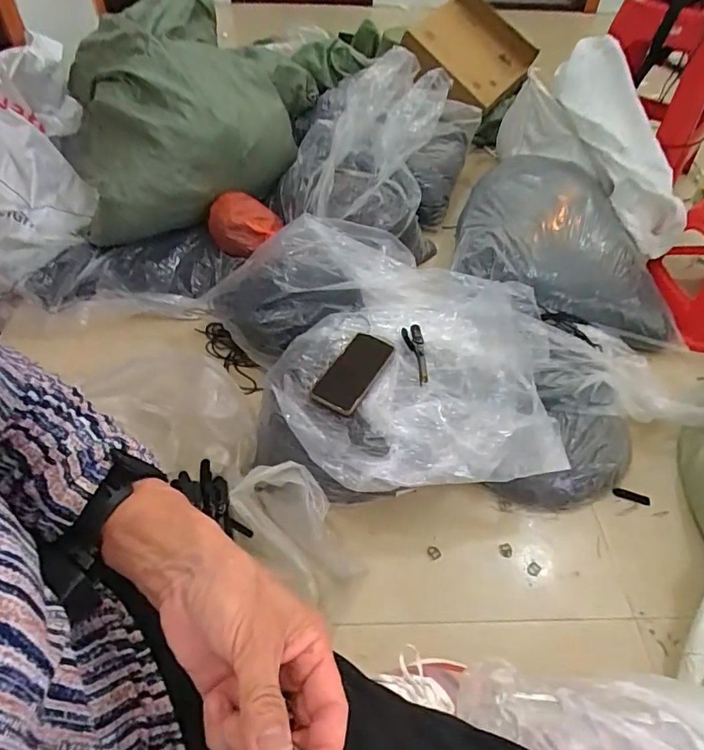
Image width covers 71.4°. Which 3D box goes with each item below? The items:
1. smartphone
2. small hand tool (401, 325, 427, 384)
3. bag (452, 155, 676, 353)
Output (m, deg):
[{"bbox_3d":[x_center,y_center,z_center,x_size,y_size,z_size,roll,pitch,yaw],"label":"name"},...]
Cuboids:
[{"bbox_3d":[0.005,-0.011,0.802,0.073,0.013,0.162,25,53,18],"label":"smartphone"},{"bbox_3d":[0.113,-0.036,0.847,0.033,0.009,0.137,-4,50,-5],"label":"small hand tool"},{"bbox_3d":[0.534,-0.358,1.252,0.518,0.196,0.576,10,50,6],"label":"bag"}]

